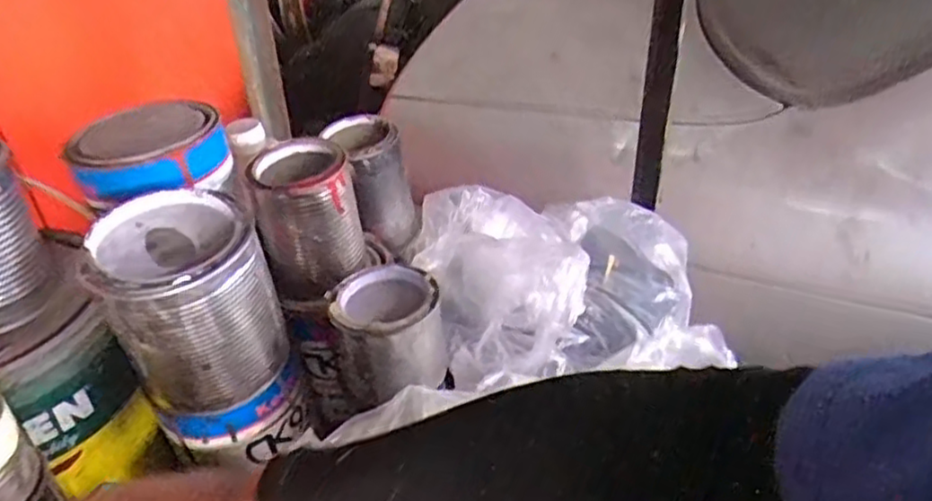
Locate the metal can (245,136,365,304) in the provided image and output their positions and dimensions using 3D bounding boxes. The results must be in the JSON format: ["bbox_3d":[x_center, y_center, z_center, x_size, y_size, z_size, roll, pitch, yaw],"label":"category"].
[{"bbox_3d":[-0.122,-0.023,0.560,0.071,0.111,0.071,-3,34,2],"label":"metal can"}]

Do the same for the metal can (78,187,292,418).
[{"bbox_3d":[-0.172,0.034,0.462,0.096,0.114,0.096,-3,34,2],"label":"metal can"}]

